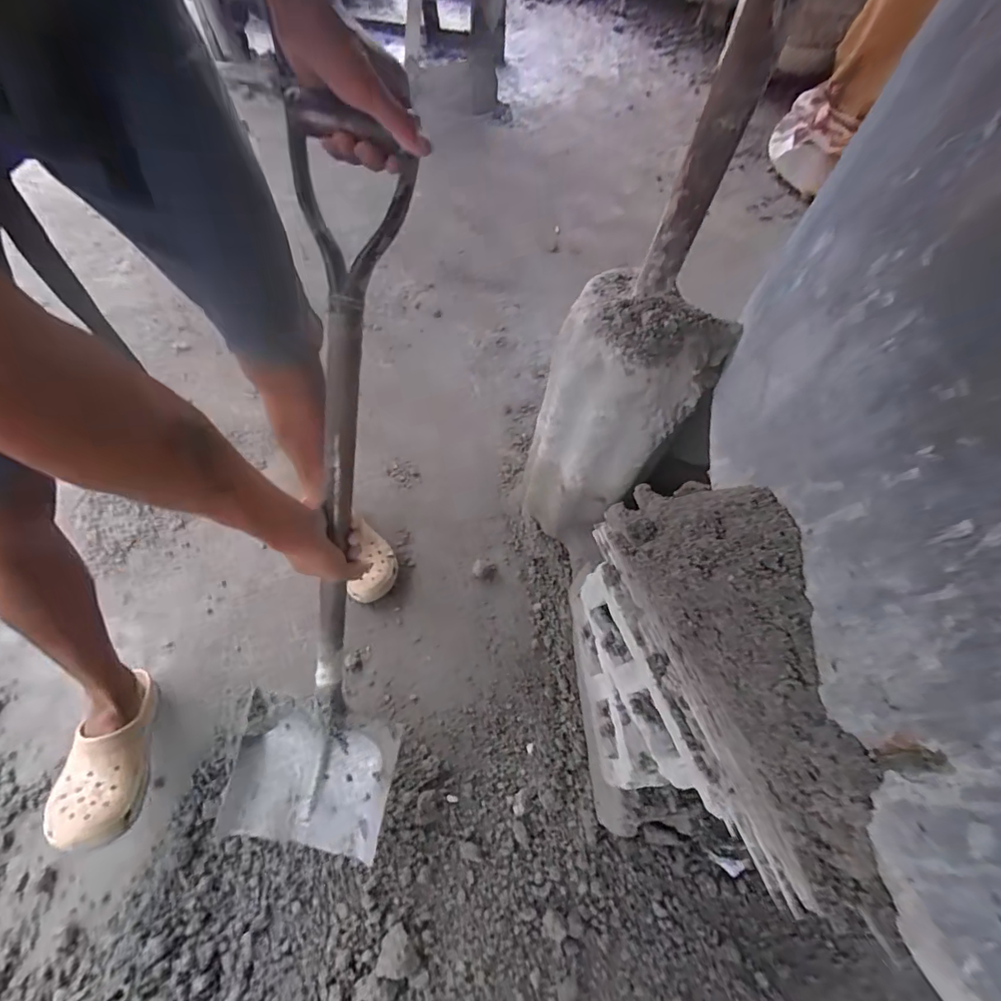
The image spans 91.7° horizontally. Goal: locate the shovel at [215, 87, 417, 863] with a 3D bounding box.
[{"bbox_3d":[-0.231,0.083,0.578,0.222,0.910,0.090,12,24,6],"label":"shovel"}]

